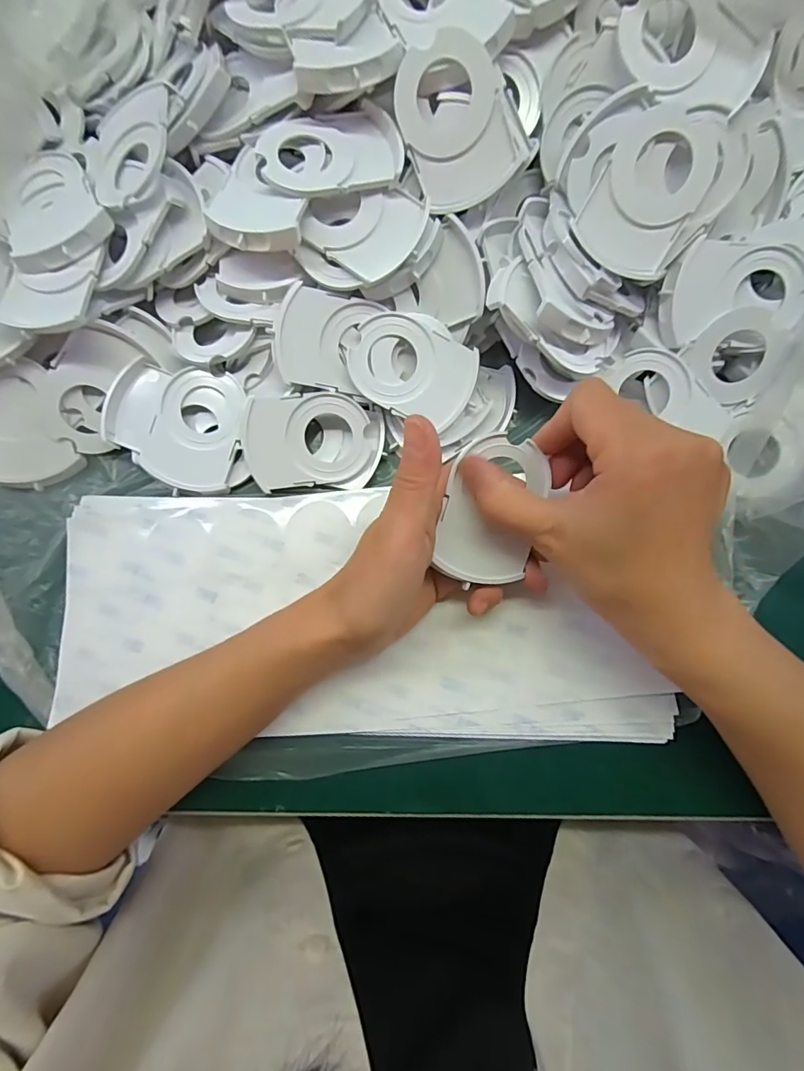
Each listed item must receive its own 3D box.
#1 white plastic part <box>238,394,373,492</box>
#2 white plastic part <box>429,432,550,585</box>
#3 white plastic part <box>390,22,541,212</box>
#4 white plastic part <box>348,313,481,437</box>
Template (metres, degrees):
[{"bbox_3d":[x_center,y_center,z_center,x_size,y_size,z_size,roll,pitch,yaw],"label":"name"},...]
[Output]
[{"bbox_3d":[-0.059,-0.060,0.294,0.074,0.009,0.055,-9,102,-4],"label":"white plastic part"},{"bbox_3d":[0.046,-0.012,0.242,0.050,0.004,0.074,9,100,-16],"label":"white plastic part"},{"bbox_3d":[0.032,-0.228,0.263,0.060,0.010,0.075,-19,112,21],"label":"white plastic part"},{"bbox_3d":[0.007,-0.099,0.284,0.073,0.006,0.055,25,92,-1],"label":"white plastic part"}]

